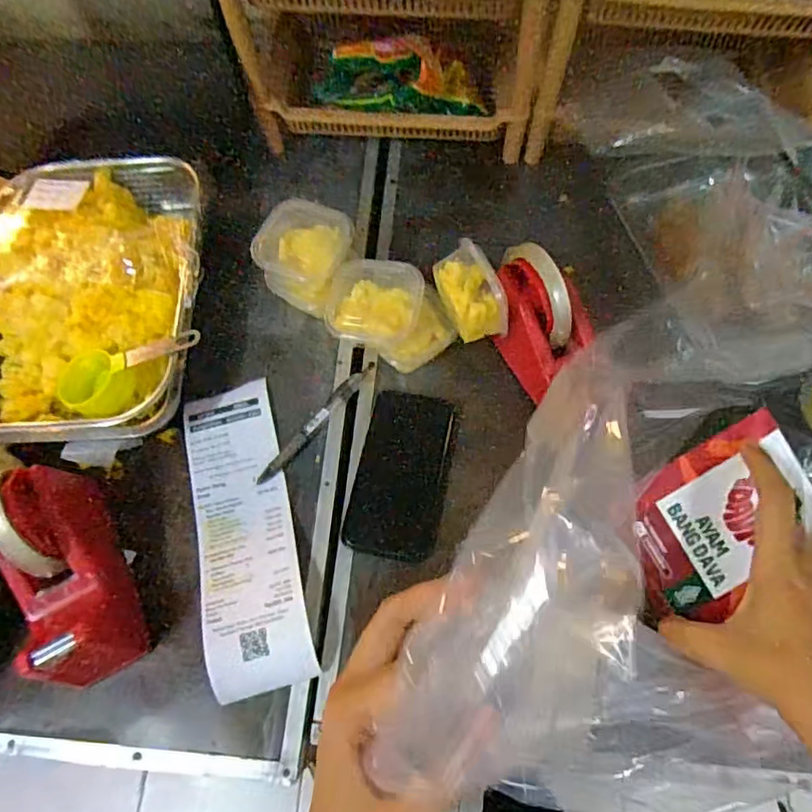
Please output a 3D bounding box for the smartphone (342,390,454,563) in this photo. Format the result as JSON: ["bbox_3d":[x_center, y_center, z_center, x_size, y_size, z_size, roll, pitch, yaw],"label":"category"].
[{"bbox_3d":[-0.004,0.060,0.517,0.077,0.009,0.141,11,77,0],"label":"smartphone"}]

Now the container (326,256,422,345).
[{"bbox_3d":[-0.026,-0.088,0.517,0.080,0.033,0.073,12,67,7],"label":"container"}]

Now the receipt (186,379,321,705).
[{"bbox_3d":[-0.134,0.096,0.491,0.078,0.027,0.256,-13,66,-4],"label":"receipt"}]

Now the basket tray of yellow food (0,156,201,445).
[{"bbox_3d":[-0.300,-0.113,0.562,0.222,0.067,0.301,-1,66,2],"label":"basket tray of yellow food"}]

